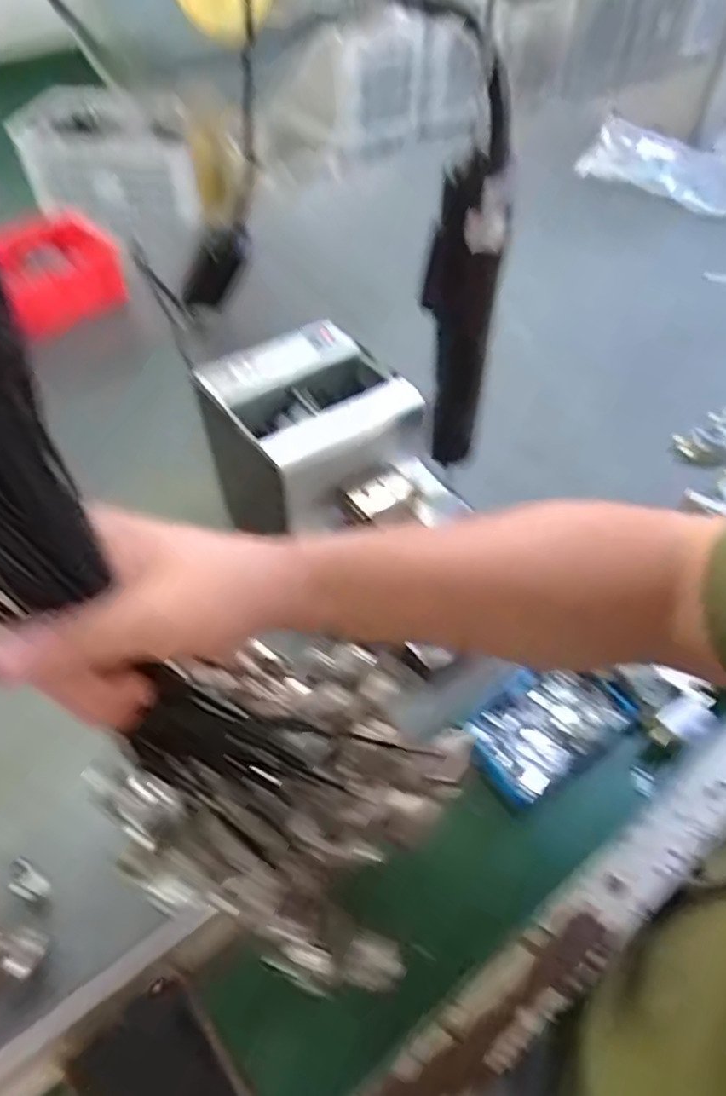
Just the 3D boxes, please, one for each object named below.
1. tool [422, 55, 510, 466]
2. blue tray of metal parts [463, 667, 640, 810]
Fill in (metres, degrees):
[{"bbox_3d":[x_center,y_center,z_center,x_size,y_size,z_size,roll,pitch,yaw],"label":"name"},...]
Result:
[{"bbox_3d":[0.056,-0.140,0.394,0.038,0.215,0.030,20,53,15],"label":"tool"},{"bbox_3d":[0.132,0.128,0.490,0.114,0.026,0.074,-28,57,-21],"label":"blue tray of metal parts"}]

